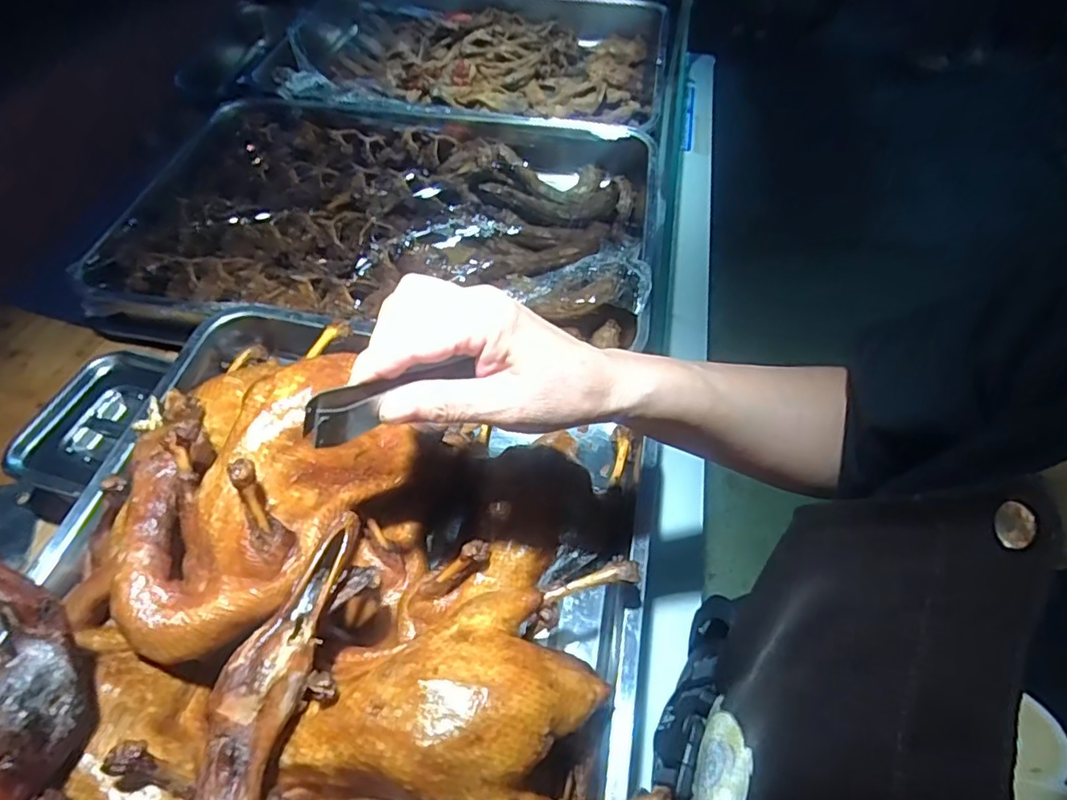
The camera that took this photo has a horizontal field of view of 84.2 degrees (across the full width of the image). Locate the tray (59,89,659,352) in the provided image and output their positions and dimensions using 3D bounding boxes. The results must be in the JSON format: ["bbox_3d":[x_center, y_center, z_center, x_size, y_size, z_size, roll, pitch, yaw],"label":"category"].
[{"bbox_3d":[-0.164,-0.223,0.693,0.606,0.068,0.416,1,54,-1],"label":"tray"}]

